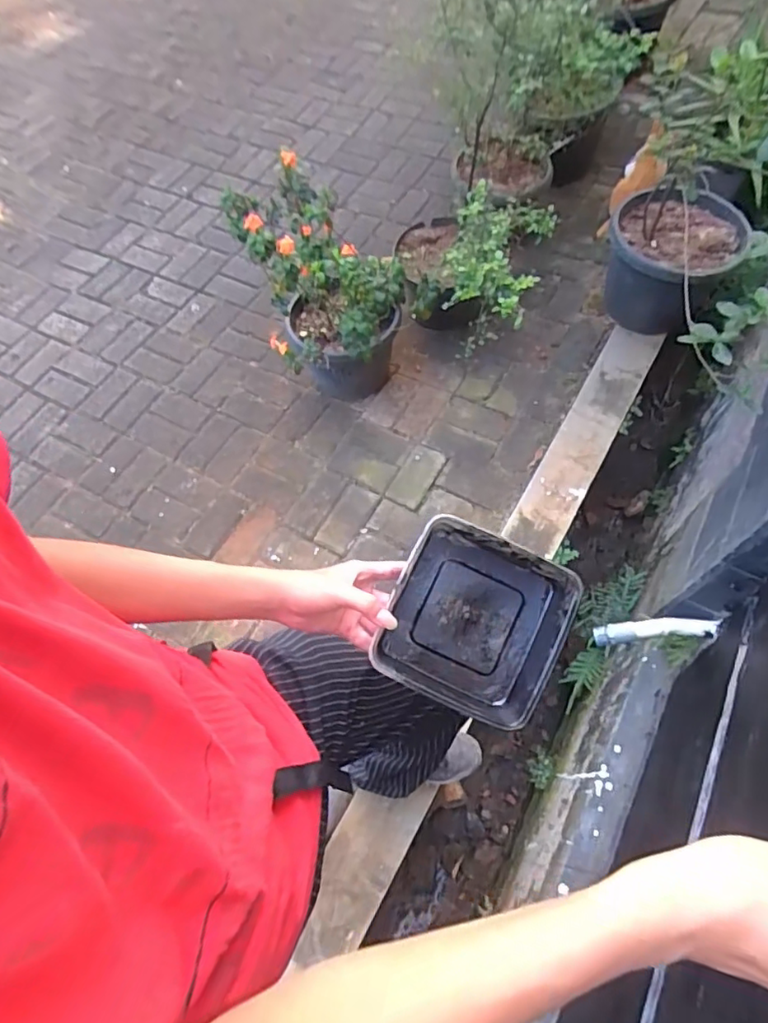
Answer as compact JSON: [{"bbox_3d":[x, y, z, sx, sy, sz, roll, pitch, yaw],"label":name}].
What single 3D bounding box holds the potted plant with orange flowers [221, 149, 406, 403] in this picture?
[{"bbox_3d":[-0.147,-0.551,1.535,0.379,0.659,0.395,0,59,0],"label":"potted plant with orange flowers"}]

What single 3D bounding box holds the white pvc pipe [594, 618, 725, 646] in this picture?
[{"bbox_3d":[0.535,0.237,1.116,0.225,0.033,0.040,-8,58,13],"label":"white pvc pipe"}]

